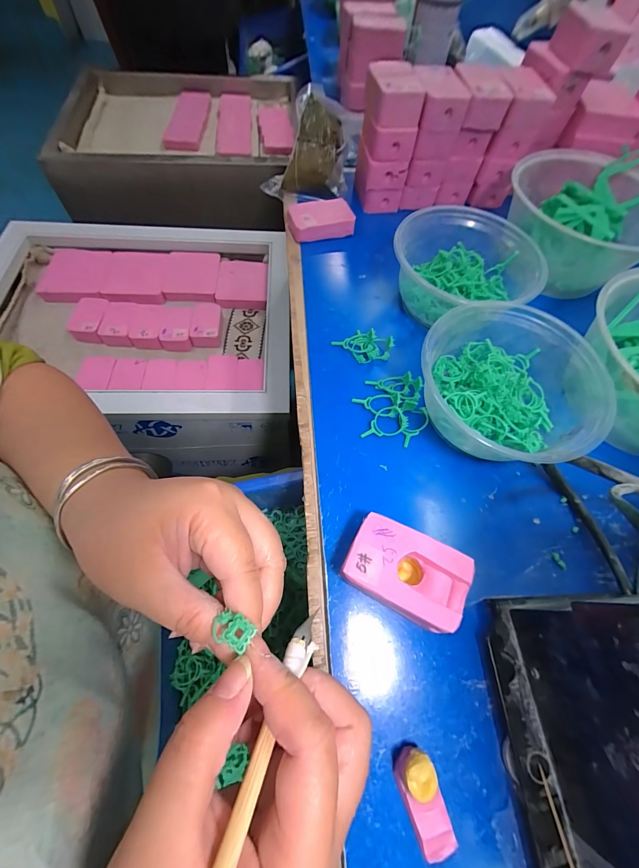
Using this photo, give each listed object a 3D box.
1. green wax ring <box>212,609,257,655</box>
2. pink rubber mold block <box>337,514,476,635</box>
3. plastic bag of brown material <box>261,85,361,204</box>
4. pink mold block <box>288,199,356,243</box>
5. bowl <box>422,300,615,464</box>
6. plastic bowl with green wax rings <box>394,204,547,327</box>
[{"bbox_3d":[-0.035,0.080,0.134,0.017,0.007,0.012,16,64,7],"label":"green wax ring"},{"bbox_3d":[0.053,0.088,0.212,0.070,0.038,0.048,27,65,9],"label":"pink rubber mold block"},{"bbox_3d":[-0.007,-0.352,0.409,0.109,0.074,0.104,14,64,3],"label":"plastic bag of brown material"},{"bbox_3d":[0.001,-0.250,0.387,0.071,0.024,0.047,-17,66,-12],"label":"pink mold block"},{"bbox_3d":[0.149,-0.038,0.267,0.137,0.059,0.117,25,65,9],"label":"bowl"},{"bbox_3d":[0.138,-0.151,0.319,0.136,0.063,0.130,2,64,-3],"label":"plastic bowl with green wax rings"}]

